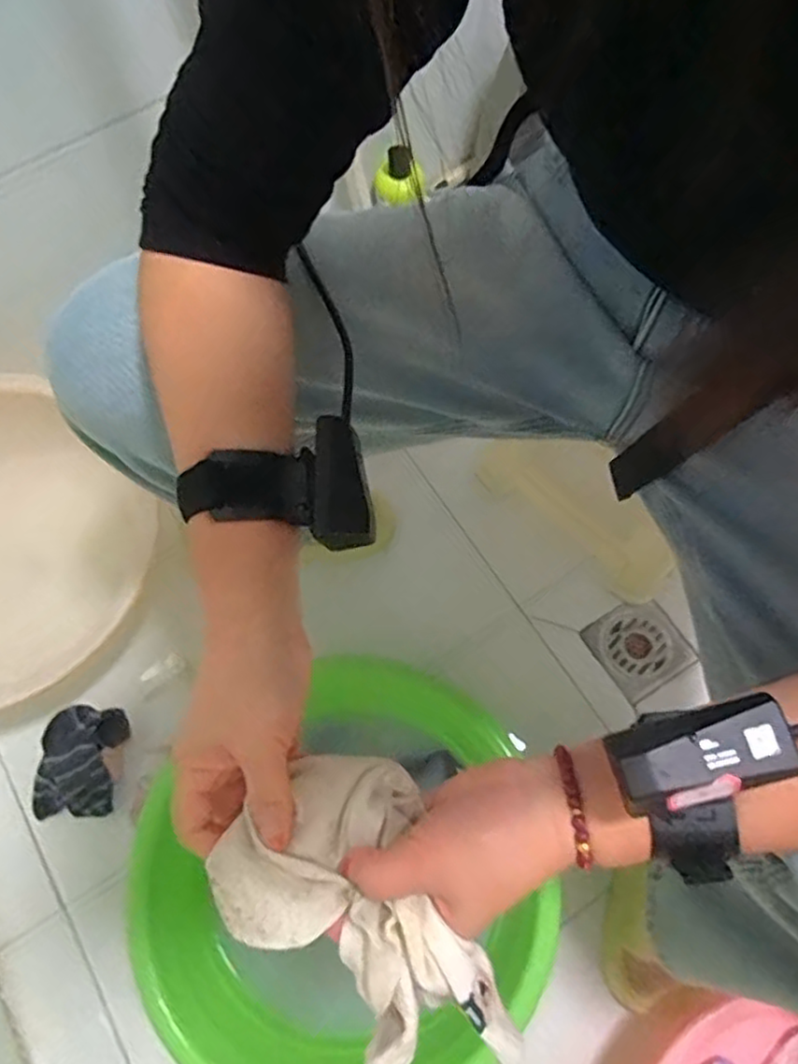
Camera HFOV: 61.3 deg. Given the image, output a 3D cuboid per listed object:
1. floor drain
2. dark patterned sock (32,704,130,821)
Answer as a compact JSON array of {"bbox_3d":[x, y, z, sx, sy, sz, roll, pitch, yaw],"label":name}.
[{"bbox_3d":[0.286,0.136,0.805,0.101,0.008,0.100,-30,73,-9],"label":"floor drain"},{"bbox_3d":[-0.343,0.248,0.717,0.076,0.072,0.125,13,72,6],"label":"dark patterned sock"}]

